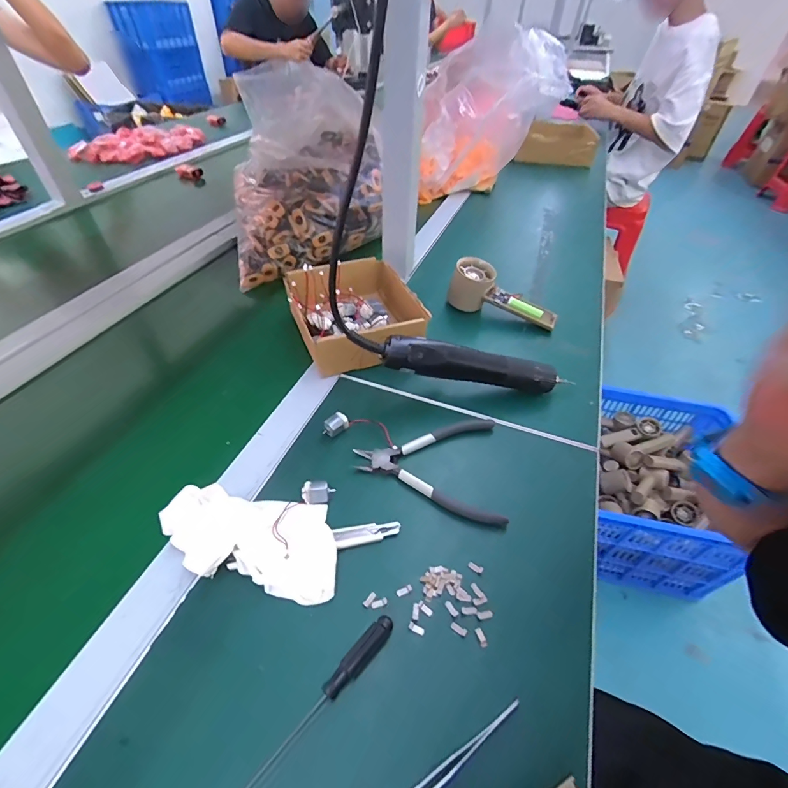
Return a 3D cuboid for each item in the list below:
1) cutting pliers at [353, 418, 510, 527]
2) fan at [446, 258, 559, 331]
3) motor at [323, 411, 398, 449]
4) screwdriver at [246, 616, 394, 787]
[{"bbox_3d":[0.049,0.057,0.406,0.152,0.009,0.118,18,48,14],"label":"cutting pliers"},{"bbox_3d":[0.156,-0.136,0.578,0.160,0.060,0.049,29,49,2],"label":"fan"},{"bbox_3d":[-0.034,0.037,0.421,0.079,0.020,0.028,9,46,7],"label":"motor"},{"bbox_3d":[-0.049,0.203,0.259,0.014,0.012,0.132,35,54,28],"label":"screwdriver"}]

